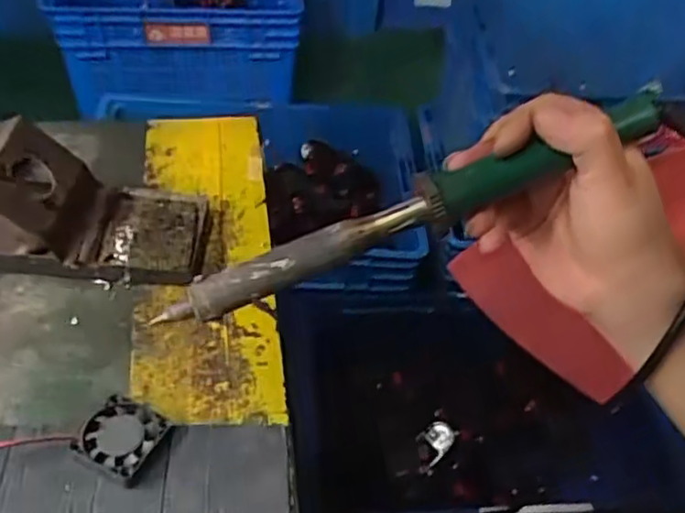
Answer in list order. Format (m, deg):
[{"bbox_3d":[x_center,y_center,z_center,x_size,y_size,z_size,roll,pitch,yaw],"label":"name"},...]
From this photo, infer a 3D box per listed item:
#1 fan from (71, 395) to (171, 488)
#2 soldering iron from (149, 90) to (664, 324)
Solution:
[{"bbox_3d":[-0.119,0.099,0.363,0.040,0.016,0.039,24,50,14],"label":"fan"},{"bbox_3d":[0.038,-0.022,0.325,0.260,0.018,0.021,-23,53,-4],"label":"soldering iron"}]

